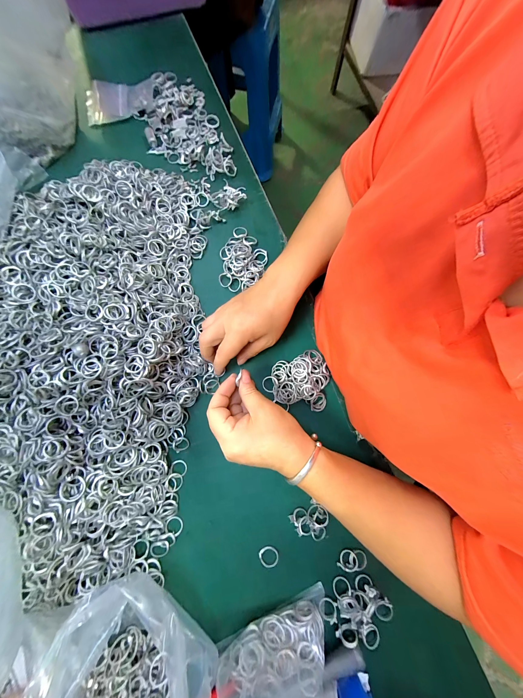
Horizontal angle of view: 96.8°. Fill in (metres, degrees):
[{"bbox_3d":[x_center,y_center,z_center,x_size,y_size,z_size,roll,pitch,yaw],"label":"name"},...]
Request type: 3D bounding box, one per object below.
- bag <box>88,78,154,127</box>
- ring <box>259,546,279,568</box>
[{"bbox_3d":[-0.246,-0.427,0.398,0.118,0.012,0.075,-6,80,-2],"label":"bag"},{"bbox_3d":[0.009,0.248,0.275,0.023,0.004,0.022,0,79,-1],"label":"ring"}]

